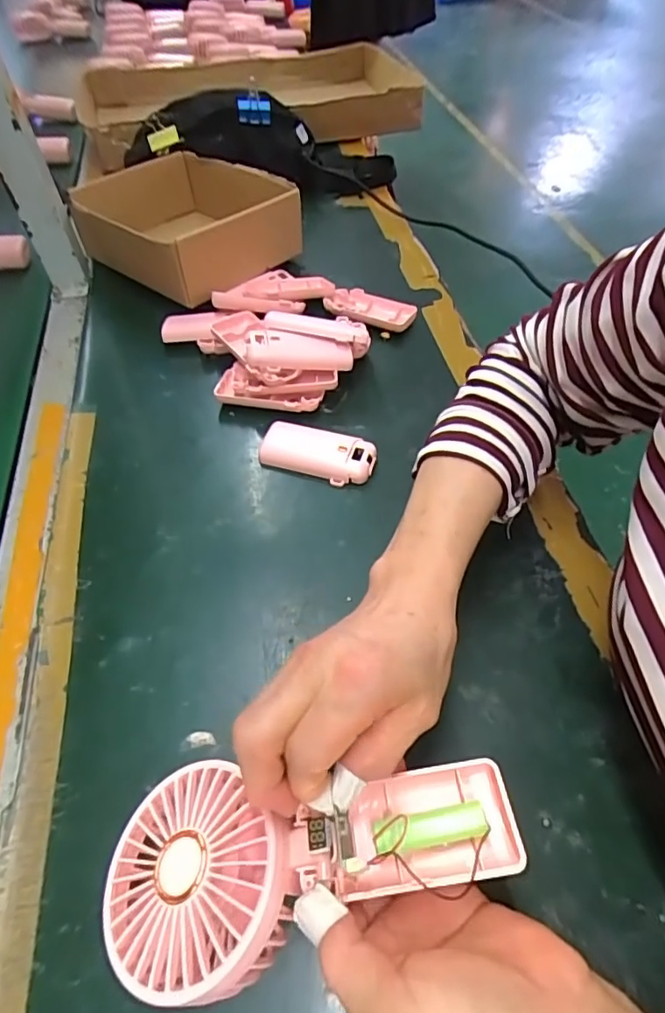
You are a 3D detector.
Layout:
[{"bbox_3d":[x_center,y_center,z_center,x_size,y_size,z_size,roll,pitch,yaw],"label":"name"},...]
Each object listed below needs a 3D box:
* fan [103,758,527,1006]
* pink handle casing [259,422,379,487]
[{"bbox_3d":[-0.011,0.151,0.237,0.178,0.039,0.081,-11,52,1],"label":"fan"},{"bbox_3d":[-0.012,-0.044,0.442,0.092,0.018,0.039,17,54,13],"label":"pink handle casing"}]

